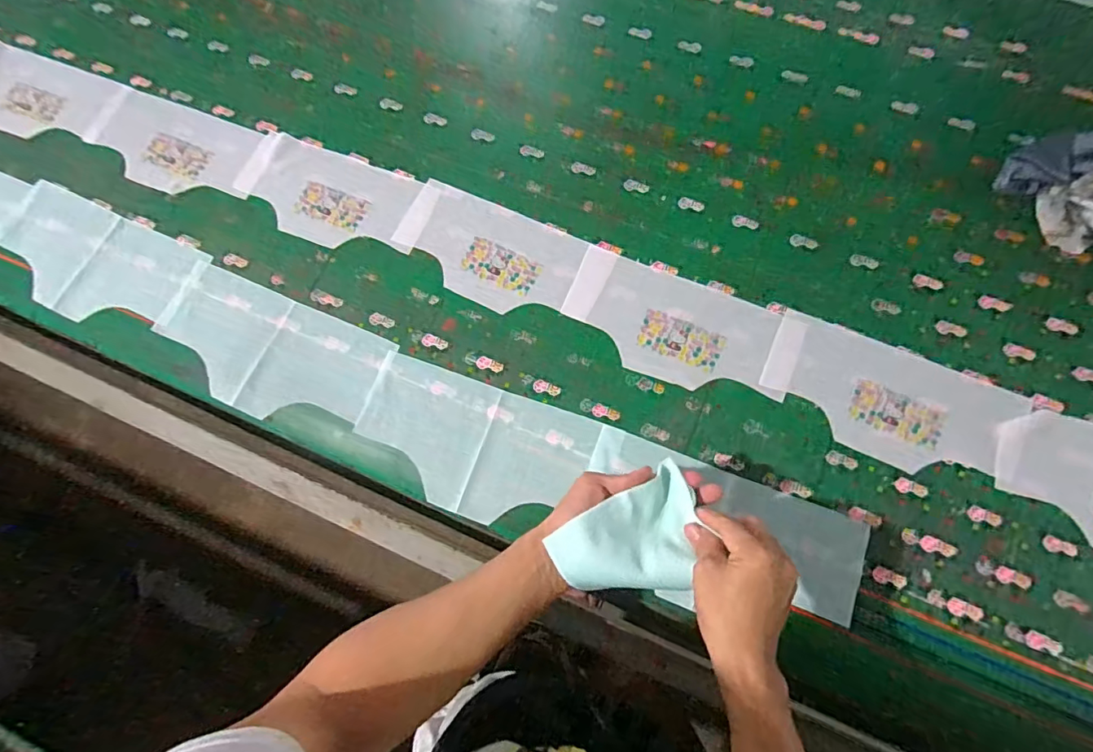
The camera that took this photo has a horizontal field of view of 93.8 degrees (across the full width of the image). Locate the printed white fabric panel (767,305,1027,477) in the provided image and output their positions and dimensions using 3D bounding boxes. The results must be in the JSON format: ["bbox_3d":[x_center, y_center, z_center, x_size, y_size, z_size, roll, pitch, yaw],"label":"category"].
[{"bbox_3d":[0.395,0.027,0.595,0.272,0.008,0.134,23,78,7],"label":"printed white fabric panel"}]

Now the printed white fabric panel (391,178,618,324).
[{"bbox_3d":[-0.062,-0.157,0.672,0.278,0.004,0.132,25,78,8],"label":"printed white fabric panel"}]

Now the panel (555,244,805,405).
[{"bbox_3d":[0.163,-0.059,0.632,0.283,0.009,0.133,22,78,7],"label":"panel"}]

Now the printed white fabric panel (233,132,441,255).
[{"bbox_3d":[-0.296,-0.246,0.706,0.273,0.013,0.131,22,82,7],"label":"printed white fabric panel"}]

